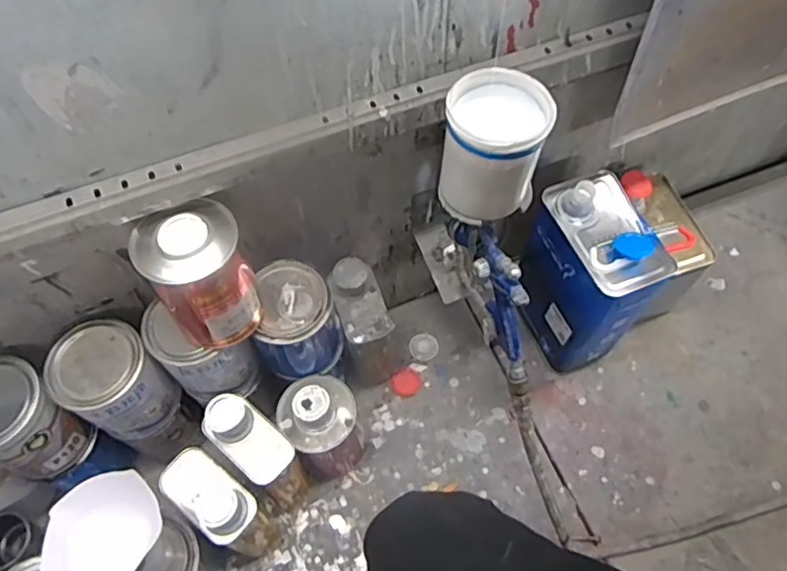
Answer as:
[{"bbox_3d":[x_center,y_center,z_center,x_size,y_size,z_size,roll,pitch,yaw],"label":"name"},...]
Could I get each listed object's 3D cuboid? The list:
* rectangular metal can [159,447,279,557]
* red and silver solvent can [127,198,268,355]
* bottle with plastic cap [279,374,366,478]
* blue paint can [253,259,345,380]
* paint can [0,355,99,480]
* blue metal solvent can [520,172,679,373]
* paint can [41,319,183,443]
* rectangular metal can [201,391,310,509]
[{"bbox_3d":[-0.208,0.271,0.742,0.107,0.210,0.061,34,67,19],"label":"rectangular metal can"},{"bbox_3d":[-0.194,-0.002,0.631,0.093,0.163,0.081,-20,62,-9],"label":"red and silver solvent can"},{"bbox_3d":[-0.093,0.188,0.804,0.091,0.181,0.088,-1,61,1],"label":"bottle with plastic cap"},{"bbox_3d":[-0.121,0.047,0.757,0.101,0.139,0.103,-4,61,0],"label":"blue paint can"},{"bbox_3d":[-0.433,0.157,0.701,0.107,0.129,0.099,-1,61,1],"label":"paint can"},{"bbox_3d":[0.262,-0.005,0.845,0.112,0.284,0.164,-21,62,-10],"label":"blue metal solvent can"},{"bbox_3d":[-0.330,0.116,0.721,0.097,0.143,0.101,-1,61,1],"label":"paint can"},{"bbox_3d":[-0.168,0.218,0.769,0.105,0.215,0.066,38,68,20],"label":"rectangular metal can"}]

